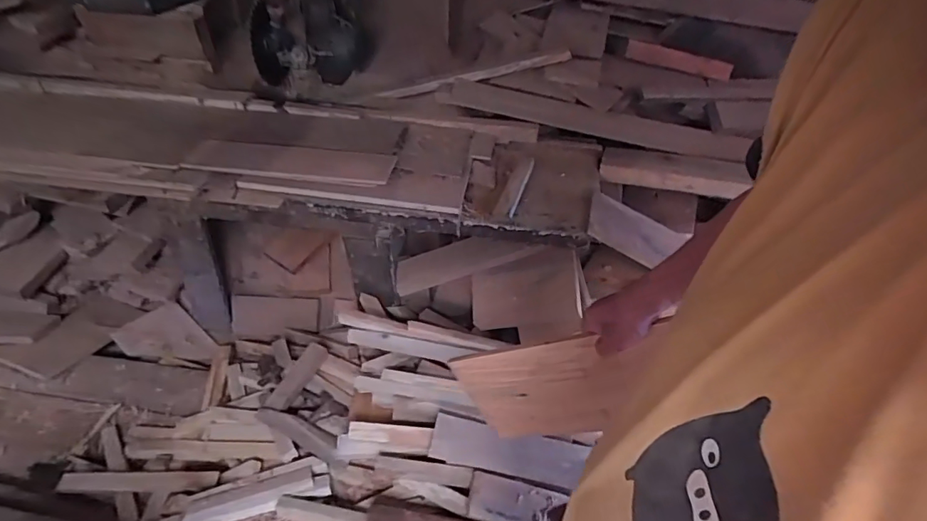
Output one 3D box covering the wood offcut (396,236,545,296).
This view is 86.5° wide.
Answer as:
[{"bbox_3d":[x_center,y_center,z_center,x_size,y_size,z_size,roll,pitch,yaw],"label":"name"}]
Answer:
[{"bbox_3d":[-0.002,-0.010,1.453,0.419,0.029,0.109,-17,71,8],"label":"wood offcut"}]

